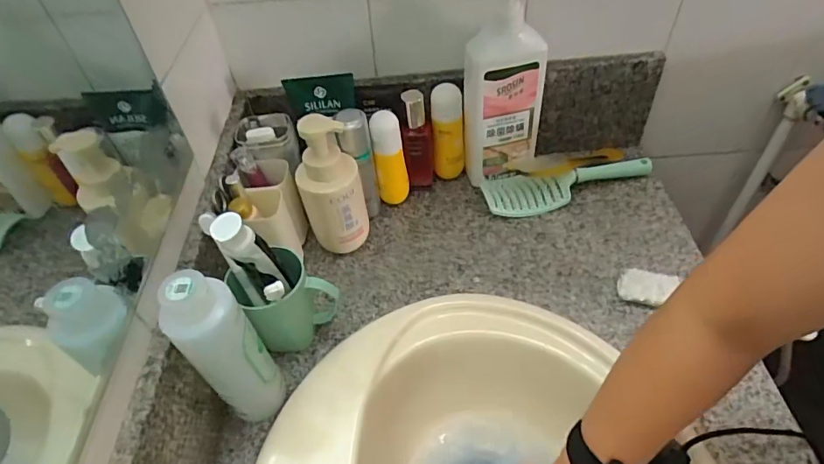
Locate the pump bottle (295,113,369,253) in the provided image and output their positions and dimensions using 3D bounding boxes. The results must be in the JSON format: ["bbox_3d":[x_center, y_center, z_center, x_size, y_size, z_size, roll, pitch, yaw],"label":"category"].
[{"bbox_3d":[-0.099,-0.048,0.624,0.077,0.208,0.063,-13,49,-6],"label":"pump bottle"}]

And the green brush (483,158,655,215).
[{"bbox_3d":[0.228,-0.067,0.711,0.252,0.033,0.064,-8,48,-1],"label":"green brush"}]

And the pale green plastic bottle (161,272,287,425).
[{"bbox_3d":[-0.175,0.117,0.475,0.063,0.215,0.047,-33,54,-22],"label":"pale green plastic bottle"}]

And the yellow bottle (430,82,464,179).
[{"bbox_3d":[0.052,-0.138,0.724,0.045,0.154,0.038,-6,48,0],"label":"yellow bottle"}]

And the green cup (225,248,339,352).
[{"bbox_3d":[-0.141,0.081,0.562,0.098,0.116,0.073,-31,53,-21],"label":"green cup"}]

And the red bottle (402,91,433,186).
[{"bbox_3d":[0.010,-0.125,0.699,0.043,0.160,0.036,-5,48,1],"label":"red bottle"}]

